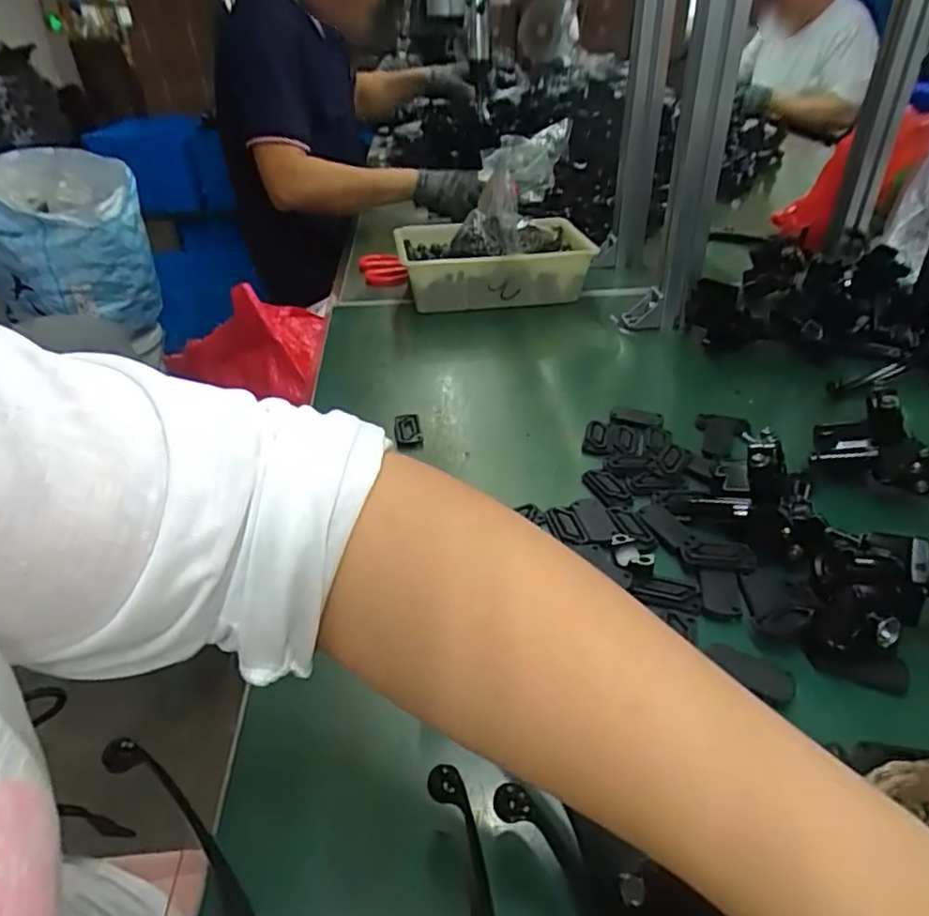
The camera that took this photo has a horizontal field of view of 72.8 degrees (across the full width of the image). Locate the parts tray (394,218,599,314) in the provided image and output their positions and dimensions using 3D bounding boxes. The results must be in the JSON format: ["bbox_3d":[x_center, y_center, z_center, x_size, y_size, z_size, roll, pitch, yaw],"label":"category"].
[{"bbox_3d":[0.038,-0.271,0.862,0.239,0.083,0.166,-6,35,-4],"label":"parts tray"}]

